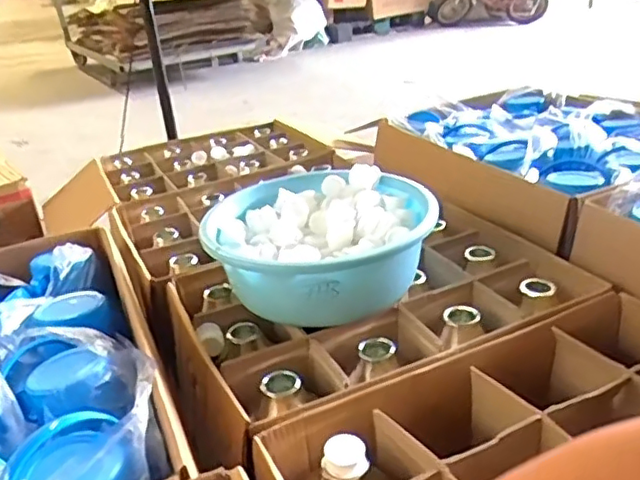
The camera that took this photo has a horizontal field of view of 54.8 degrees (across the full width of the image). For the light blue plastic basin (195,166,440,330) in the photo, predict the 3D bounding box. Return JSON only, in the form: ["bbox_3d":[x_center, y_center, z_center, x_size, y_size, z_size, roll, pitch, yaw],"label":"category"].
[{"bbox_3d":[0.002,0.018,1.000,0.342,0.158,0.321,-5,26,2],"label":"light blue plastic basin"}]

